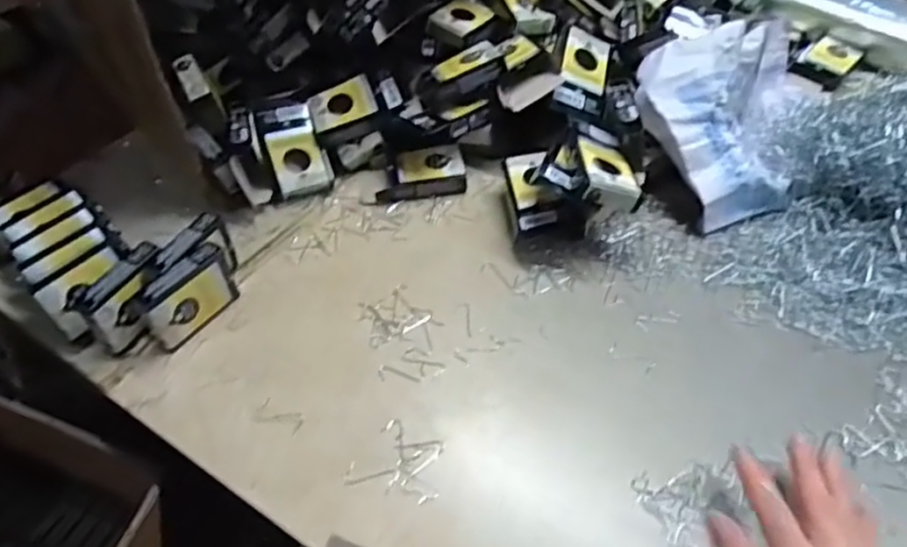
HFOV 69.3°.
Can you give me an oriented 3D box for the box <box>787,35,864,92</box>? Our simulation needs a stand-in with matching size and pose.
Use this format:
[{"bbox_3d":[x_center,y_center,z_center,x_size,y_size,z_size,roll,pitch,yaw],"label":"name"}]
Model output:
[{"bbox_3d":[0.411,-0.234,0.726,0.056,0.013,0.082,32,58,28],"label":"box"}]

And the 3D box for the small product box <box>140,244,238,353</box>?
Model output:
[{"bbox_3d":[-0.204,0.020,0.511,0.018,0.060,0.076,24,54,23],"label":"small product box"}]

